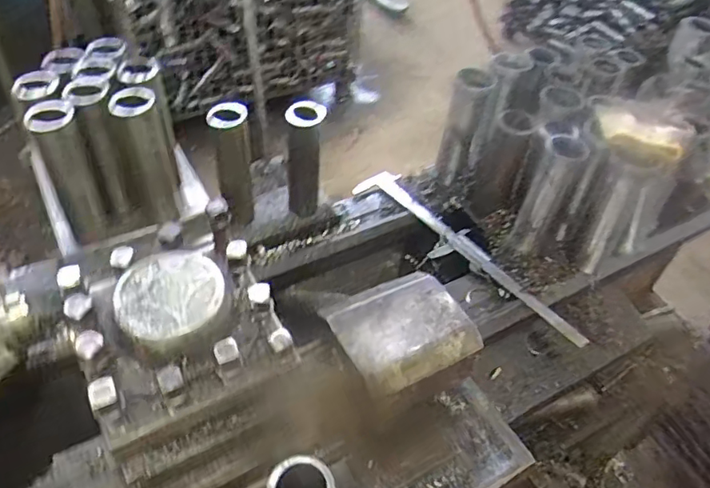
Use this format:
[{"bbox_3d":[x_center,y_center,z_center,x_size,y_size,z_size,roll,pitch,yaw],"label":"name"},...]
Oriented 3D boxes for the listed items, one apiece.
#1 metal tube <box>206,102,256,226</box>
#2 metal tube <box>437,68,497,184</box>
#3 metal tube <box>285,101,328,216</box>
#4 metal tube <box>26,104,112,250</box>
[{"bbox_3d":[-0.162,-0.098,0.752,0.050,0.178,0.043,-5,47,-10],"label":"metal tube"},{"bbox_3d":[0.163,-0.171,0.865,0.055,0.191,0.046,14,47,8],"label":"metal tube"},{"bbox_3d":[-0.068,-0.111,0.767,0.050,0.164,0.044,0,47,-6],"label":"metal tube"},{"bbox_3d":[-0.314,-0.074,0.624,0.047,0.163,0.047,-20,52,-22],"label":"metal tube"}]

